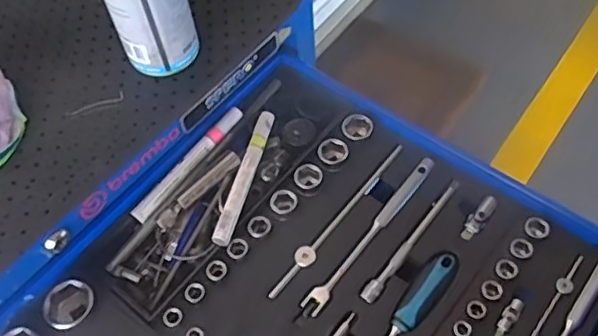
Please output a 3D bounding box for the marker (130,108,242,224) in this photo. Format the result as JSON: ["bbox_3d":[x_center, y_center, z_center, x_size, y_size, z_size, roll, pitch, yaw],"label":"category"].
[{"bbox_3d":[-0.103,-0.006,0.577,0.017,0.015,0.141,31,64,22],"label":"marker"}]

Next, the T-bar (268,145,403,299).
[{"bbox_3d":[0.040,0.045,0.556,0.017,0.015,0.196,35,65,23],"label":"T-bar"}]

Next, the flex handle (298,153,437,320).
[{"bbox_3d":[0.064,0.056,0.541,0.017,0.013,0.181,33,65,23],"label":"flex handle"}]

